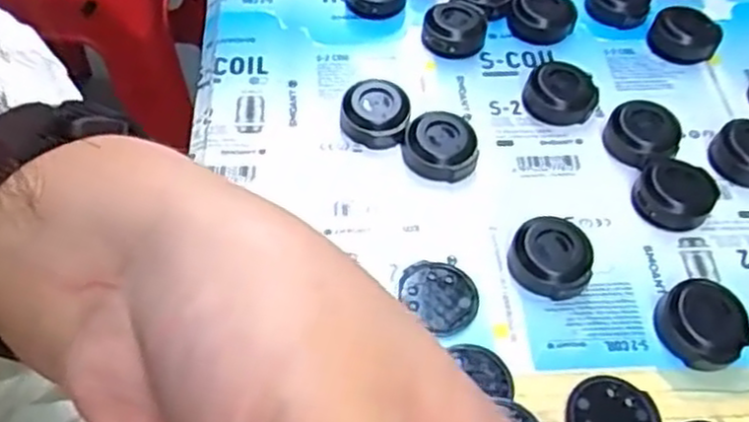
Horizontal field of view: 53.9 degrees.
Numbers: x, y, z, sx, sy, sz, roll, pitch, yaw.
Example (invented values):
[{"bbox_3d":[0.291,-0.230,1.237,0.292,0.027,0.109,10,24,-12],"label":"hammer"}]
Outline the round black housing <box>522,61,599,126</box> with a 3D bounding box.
[{"bbox_3d":[0.083,-0.052,0.326,0.029,0.013,0.027,1,54,-1],"label":"round black housing"}]

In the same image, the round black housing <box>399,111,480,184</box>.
[{"bbox_3d":[0.026,-0.026,0.305,0.031,0.013,0.031,1,54,-1],"label":"round black housing"}]

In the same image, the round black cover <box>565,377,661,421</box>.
[{"bbox_3d":[0.079,0.069,0.244,0.028,0.004,0.029,1,54,-1],"label":"round black cover"}]

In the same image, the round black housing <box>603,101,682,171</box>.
[{"bbox_3d":[0.112,-0.033,0.310,0.023,0.015,0.028,-4,55,-5],"label":"round black housing"}]

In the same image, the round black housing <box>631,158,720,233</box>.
[{"bbox_3d":[0.120,-0.006,0.295,0.030,0.009,0.028,1,54,-1],"label":"round black housing"}]

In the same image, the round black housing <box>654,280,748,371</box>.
[{"bbox_3d":[0.117,0.039,0.261,0.030,0.014,0.031,1,54,-1],"label":"round black housing"}]

